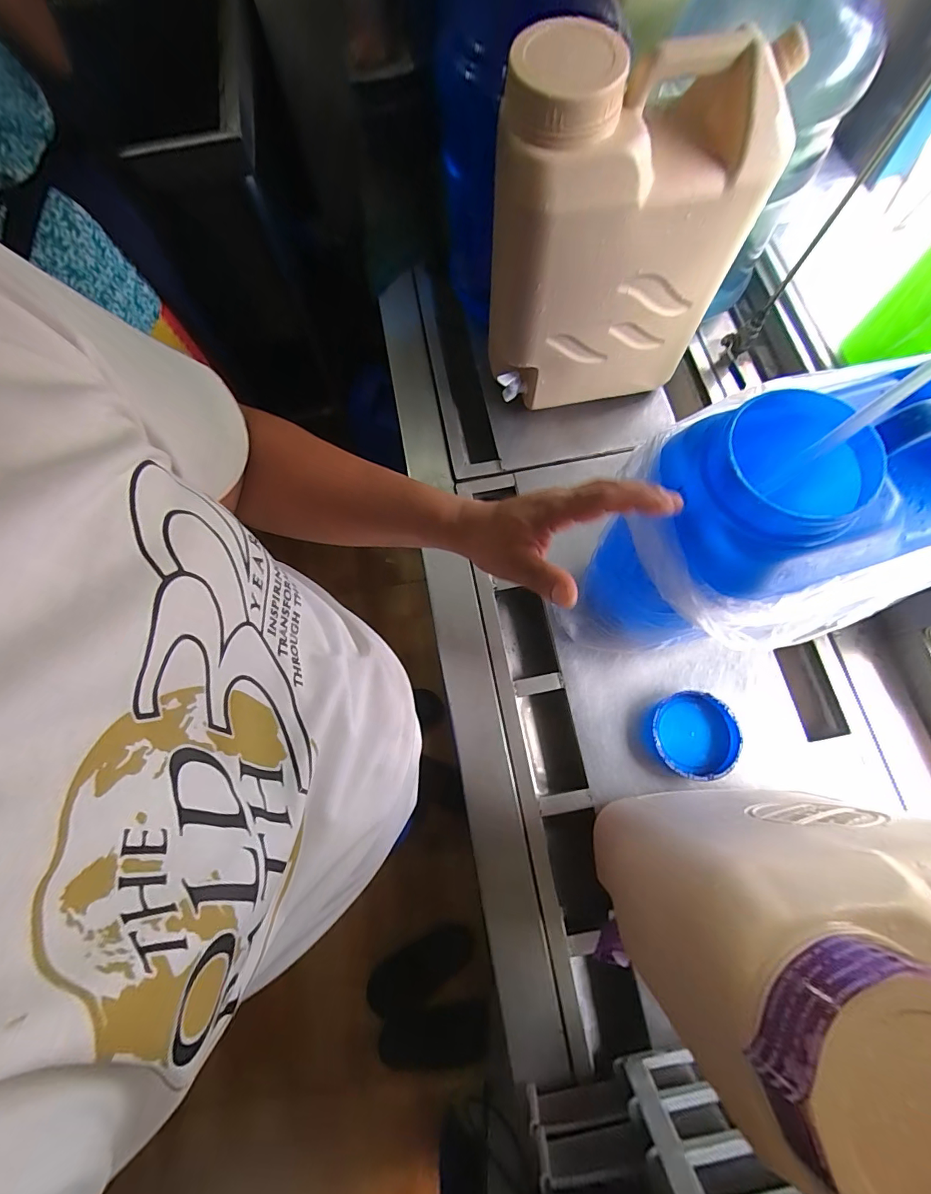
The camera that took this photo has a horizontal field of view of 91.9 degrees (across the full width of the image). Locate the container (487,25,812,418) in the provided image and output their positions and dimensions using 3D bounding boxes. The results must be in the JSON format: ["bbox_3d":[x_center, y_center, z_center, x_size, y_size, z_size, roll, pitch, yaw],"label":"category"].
[{"bbox_3d":[0.207,-0.484,0.641,0.322,0.394,0.158,-10,73,-1],"label":"container"}]

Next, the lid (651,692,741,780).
[{"bbox_3d":[0.339,0.204,0.669,0.115,0.031,0.122,-1,73,2],"label":"lid"}]

